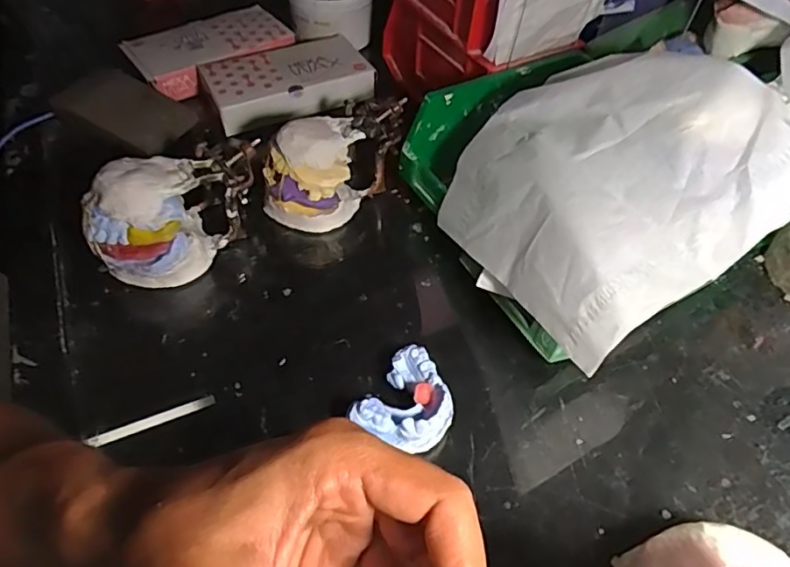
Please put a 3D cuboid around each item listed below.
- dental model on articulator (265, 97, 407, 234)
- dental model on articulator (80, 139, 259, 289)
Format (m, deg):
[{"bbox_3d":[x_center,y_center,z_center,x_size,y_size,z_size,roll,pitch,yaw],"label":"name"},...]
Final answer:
[{"bbox_3d":[-0.048,-0.097,0.451,0.062,0.070,0.120,35,58,24],"label":"dental model on articulator"},{"bbox_3d":[-0.154,-0.053,0.407,0.060,0.080,0.122,35,58,24],"label":"dental model on articulator"}]

